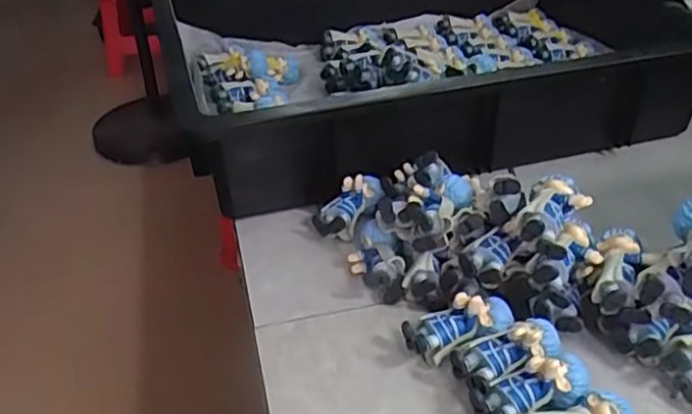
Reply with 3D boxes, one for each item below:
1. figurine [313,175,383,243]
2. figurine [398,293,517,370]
[{"bbox_3d":[0.003,-0.002,0.484,0.024,0.025,0.057,27,60,33],"label":"figurine"},{"bbox_3d":[0.064,0.066,0.384,0.062,0.024,0.023,-20,38,-3],"label":"figurine"}]

